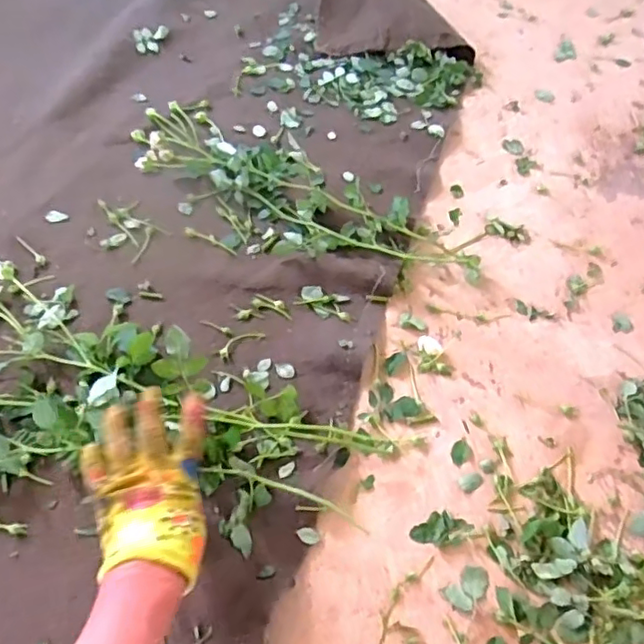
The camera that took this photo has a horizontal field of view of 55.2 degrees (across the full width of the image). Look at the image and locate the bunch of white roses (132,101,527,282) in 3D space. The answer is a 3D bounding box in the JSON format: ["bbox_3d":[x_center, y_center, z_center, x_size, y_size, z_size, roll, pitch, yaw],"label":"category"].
[{"bbox_3d":[-0.023,-0.161,0.786,0.532,0.042,0.196,23,61,13],"label":"bunch of white roses"}]

